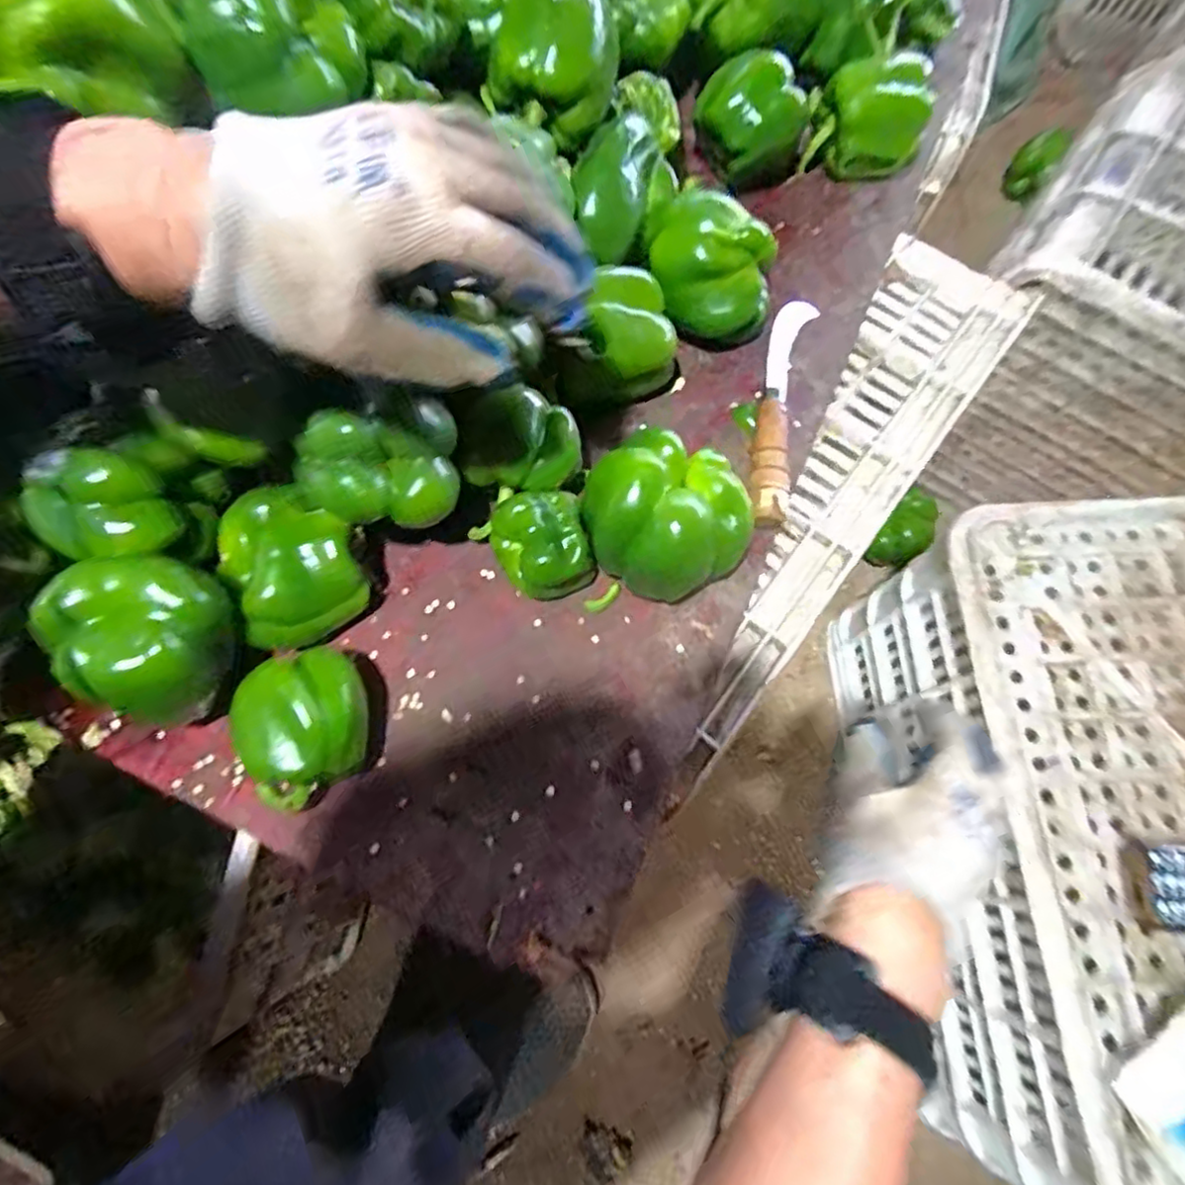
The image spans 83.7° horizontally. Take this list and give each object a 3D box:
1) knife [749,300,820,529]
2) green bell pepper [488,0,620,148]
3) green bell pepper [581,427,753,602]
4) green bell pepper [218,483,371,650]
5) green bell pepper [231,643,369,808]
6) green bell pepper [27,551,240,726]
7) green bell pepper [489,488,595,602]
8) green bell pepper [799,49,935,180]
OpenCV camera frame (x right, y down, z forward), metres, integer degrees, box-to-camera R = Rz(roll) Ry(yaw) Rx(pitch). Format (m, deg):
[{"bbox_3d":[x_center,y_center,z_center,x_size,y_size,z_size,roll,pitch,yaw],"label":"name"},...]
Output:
[{"bbox_3d":[0.129,-0.128,0.455,0.030,0.027,0.183,13,73,3],"label":"knife"},{"bbox_3d":[-0.024,-0.343,0.426,0.076,0.059,0.069,8,73,1],"label":"green bell pepper"},{"bbox_3d":[0.045,-0.043,0.399,0.089,0.078,0.089,0,73,-1],"label":"green bell pepper"},{"bbox_3d":[-0.184,-0.020,0.399,0.077,0.057,0.098,-33,76,-11],"label":"green bell pepper"},{"bbox_3d":[-0.163,0.077,0.367,0.084,0.060,0.068,-31,76,-10],"label":"green bell pepper"},{"bbox_3d":[-0.243,0.028,0.367,0.093,0.089,0.083,11,73,2],"label":"green bell pepper"},{"bbox_3d":[-0.031,-0.029,0.406,0.057,0.054,0.060,-22,74,-8],"label":"green bell pepper"},{"bbox_3d":[0.207,-0.354,0.500,0.081,0.068,0.055,-3,73,-2],"label":"green bell pepper"}]

